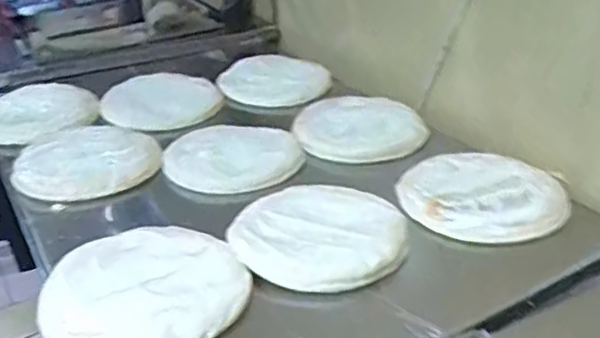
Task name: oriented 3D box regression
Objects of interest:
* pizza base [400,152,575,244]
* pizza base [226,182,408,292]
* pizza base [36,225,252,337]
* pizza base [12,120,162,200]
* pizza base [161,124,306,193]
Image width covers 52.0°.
[{"bbox_3d":[0.221,0.024,0.771,0.192,0.023,0.196,-3,28,-2],"label":"pizza base"},{"bbox_3d":[0.024,0.065,0.693,0.185,0.014,0.191,-3,30,2],"label":"pizza base"},{"bbox_3d":[-0.155,0.119,0.612,0.189,0.020,0.191,-3,30,2],"label":"pizza base"},{"bbox_3d":[-0.294,-0.028,0.875,0.200,0.022,0.198,-3,30,2],"label":"pizza base"},{"bbox_3d":[-0.104,-0.027,0.887,0.186,0.022,0.185,0,32,0],"label":"pizza base"}]

